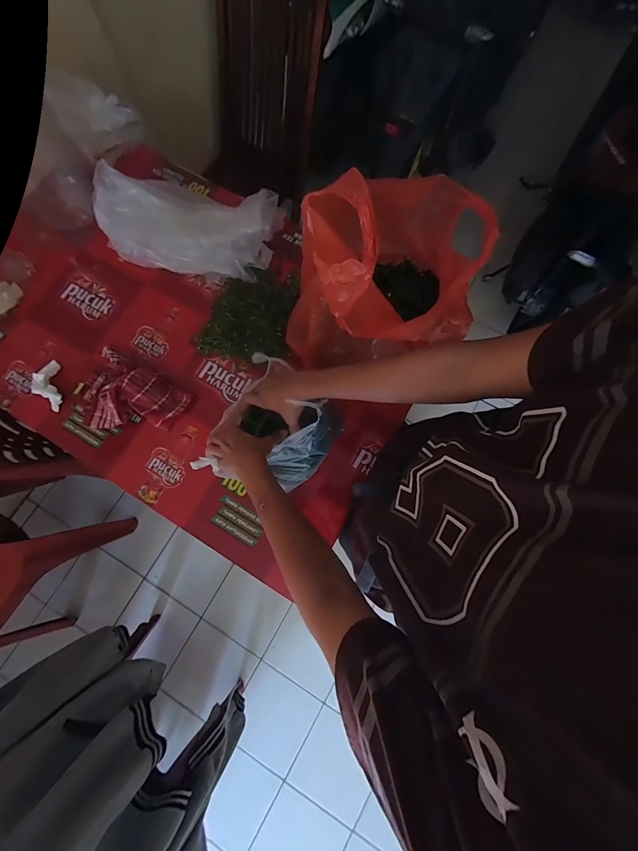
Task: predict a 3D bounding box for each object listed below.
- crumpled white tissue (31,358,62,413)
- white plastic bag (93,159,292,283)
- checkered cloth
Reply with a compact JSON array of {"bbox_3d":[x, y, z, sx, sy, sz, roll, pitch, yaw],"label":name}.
[{"bbox_3d":[-0.649,-0.096,0.795,0.044,0.041,0.128,-17,79,-2],"label":"crumpled white tissue"},{"bbox_3d":[-0.327,-0.504,0.838,0.434,0.130,0.222,11,79,4],"label":"white plastic bag"},{"bbox_3d":[-0.453,-0.064,0.775,0.254,0.077,0.179,28,81,7],"label":"checkered cloth"}]

